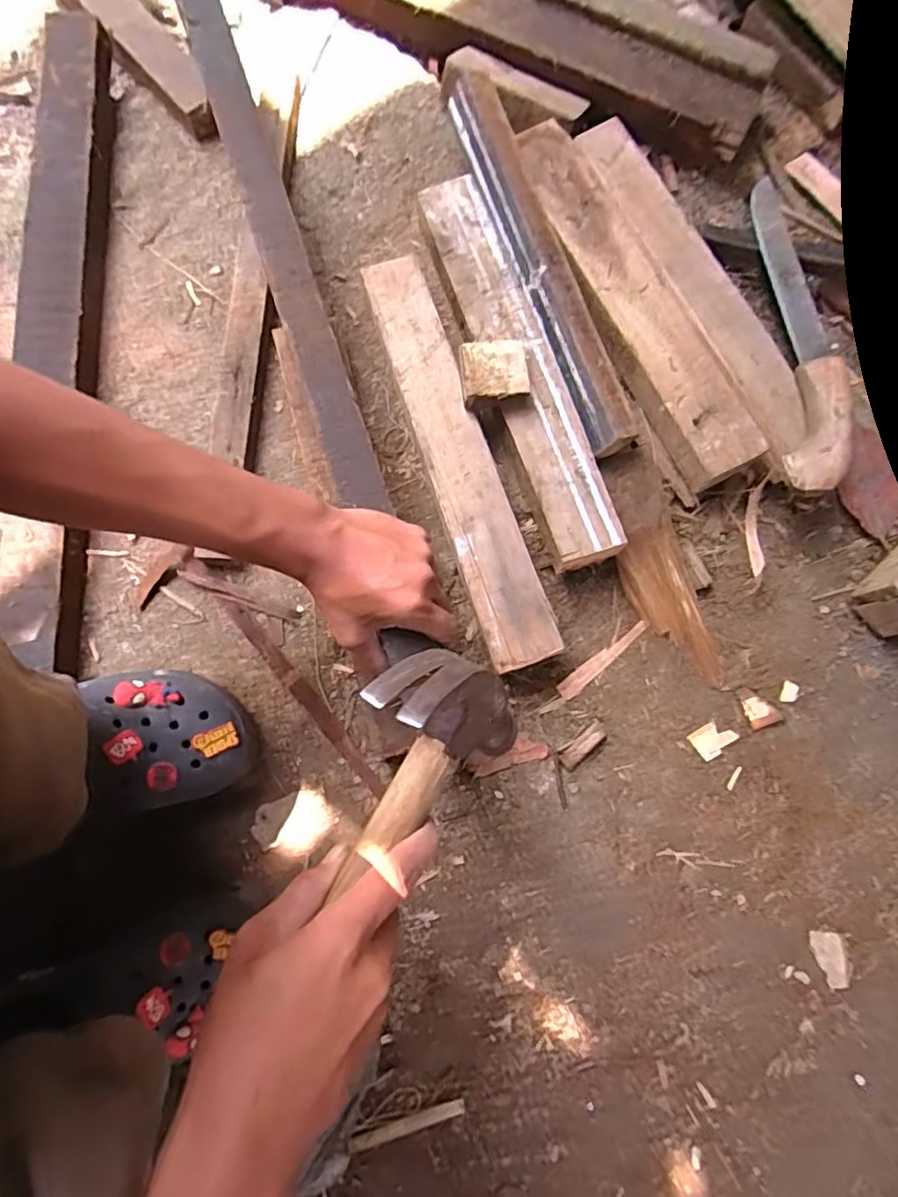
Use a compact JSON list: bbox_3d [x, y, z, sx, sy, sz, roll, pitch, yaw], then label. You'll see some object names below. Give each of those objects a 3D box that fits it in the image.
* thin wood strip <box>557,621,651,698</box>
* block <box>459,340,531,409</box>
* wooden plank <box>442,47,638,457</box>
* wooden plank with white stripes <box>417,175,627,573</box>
[{"bbox_3d":[0.143,0.055,0.560,0.105,0.004,0.016,-39,82,-8],"label":"thin wood strip"},{"bbox_3d":[0.039,-0.195,0.531,0.056,0.026,0.053,-8,79,-2],"label":"block"},{"bbox_3d":[0.071,-0.345,0.562,0.049,0.029,0.445,-20,80,-5],"label":"wooden plank"},{"bbox_3d":[0.060,-0.216,0.566,0.066,0.044,0.397,-19,80,-4],"label":"wooden plank with white stripes"}]

